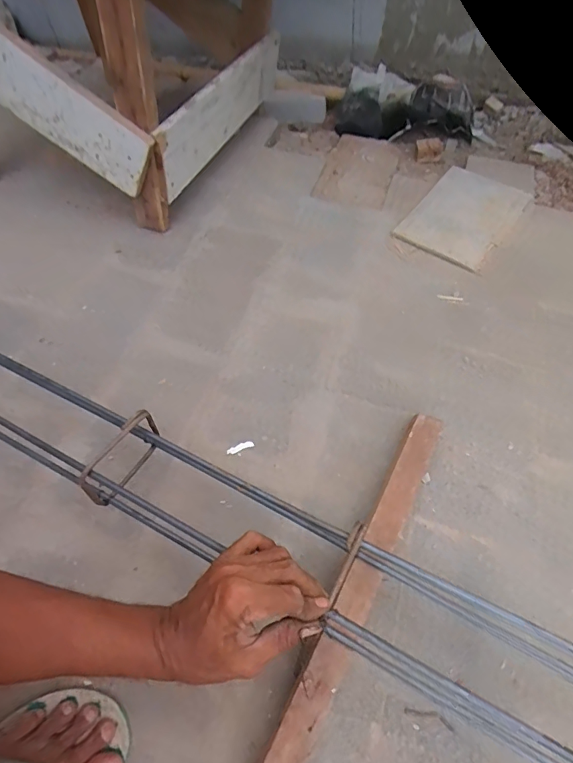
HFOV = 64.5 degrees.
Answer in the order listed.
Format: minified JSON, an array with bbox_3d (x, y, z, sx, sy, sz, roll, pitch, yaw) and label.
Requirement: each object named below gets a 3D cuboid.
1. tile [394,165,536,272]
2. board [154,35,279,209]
[{"bbox_3d":[0.357,-0.335,0.909,0.178,0.009,0.289,31,60,19],"label":"tile"},{"bbox_3d":[-0.116,-0.566,0.922,0.019,0.128,0.551,13,56,15],"label":"board"}]

